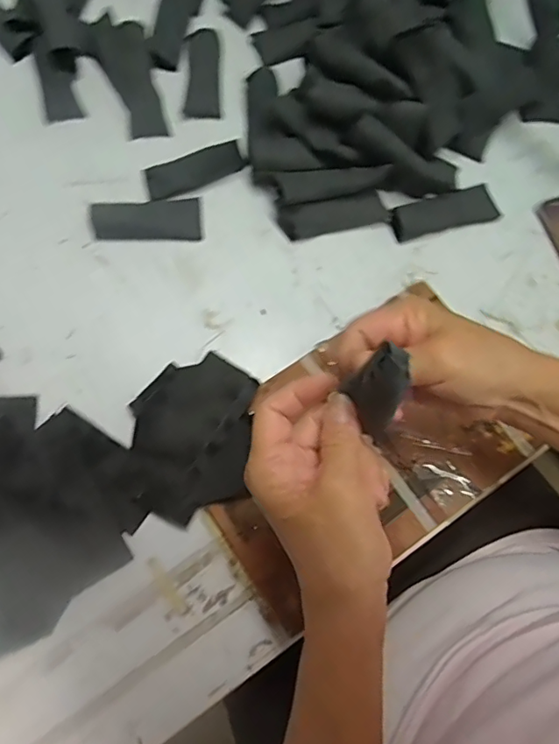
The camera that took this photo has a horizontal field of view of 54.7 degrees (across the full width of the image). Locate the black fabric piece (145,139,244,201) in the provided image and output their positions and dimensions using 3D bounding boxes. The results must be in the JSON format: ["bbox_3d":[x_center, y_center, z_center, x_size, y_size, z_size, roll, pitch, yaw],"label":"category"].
[{"bbox_3d":[-0.083,-0.198,0.530,0.096,0.023,0.029,-18,73,-6],"label":"black fabric piece"}]

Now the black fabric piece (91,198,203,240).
[{"bbox_3d":[-0.127,-0.150,0.518,0.101,0.019,0.041,-3,72,-1],"label":"black fabric piece"}]

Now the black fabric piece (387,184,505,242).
[{"bbox_3d":[0.158,-0.153,0.513,0.103,0.015,0.031,-15,72,-5],"label":"black fabric piece"}]

